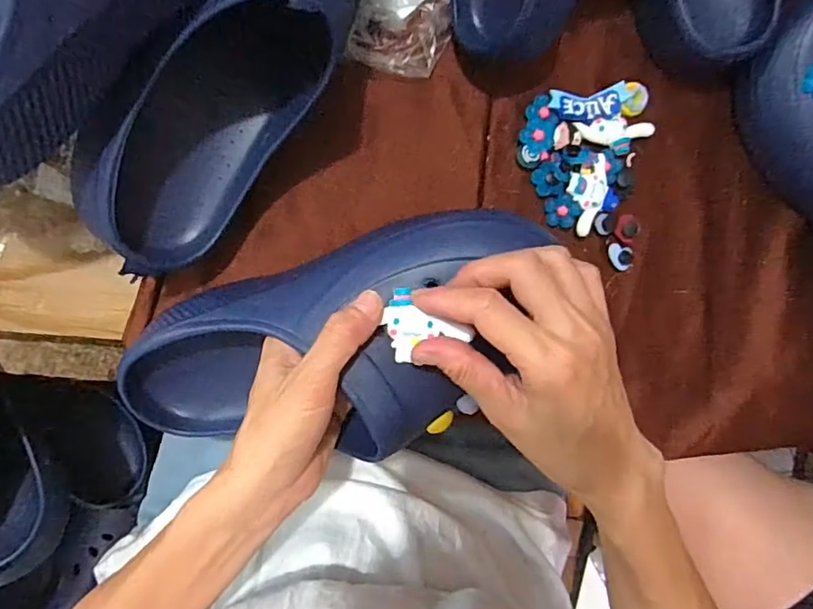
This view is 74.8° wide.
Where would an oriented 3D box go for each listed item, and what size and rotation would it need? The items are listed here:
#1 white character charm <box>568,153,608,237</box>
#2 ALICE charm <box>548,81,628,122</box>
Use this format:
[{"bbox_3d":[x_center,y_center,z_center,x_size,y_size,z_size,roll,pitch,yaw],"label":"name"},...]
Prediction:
[{"bbox_3d":[0.130,-0.081,0.384,0.029,0.009,0.057,24,90,-8],"label":"white character charm"},{"bbox_3d":[0.132,-0.145,0.384,0.057,0.004,0.023,-10,94,-7],"label":"ALICE charm"}]

